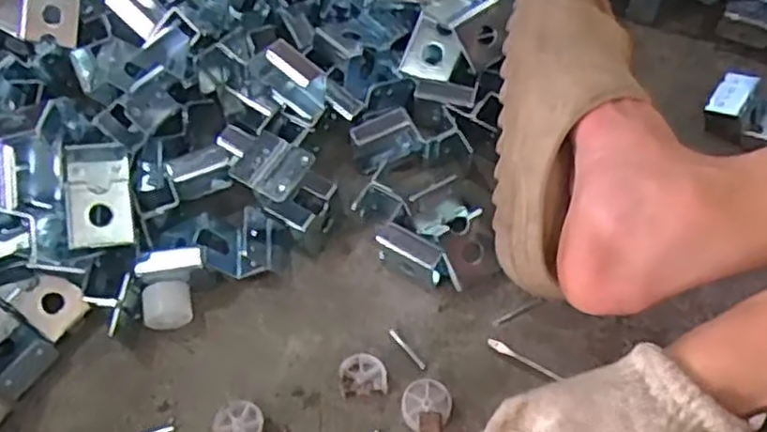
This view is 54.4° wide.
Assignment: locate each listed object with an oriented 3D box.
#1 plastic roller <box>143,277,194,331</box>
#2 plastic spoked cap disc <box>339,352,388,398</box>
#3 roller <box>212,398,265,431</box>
[{"bbox_3d":[-0.163,0.068,0.566,0.037,0.029,0.031,-11,62,-3],"label":"plastic roller"},{"bbox_3d":[-0.014,0.115,0.538,0.034,0.023,0.027,-7,62,-1],"label":"plastic spoked cap disc"},{"bbox_3d":[-0.100,0.149,0.521,0.033,0.024,0.035,-1,62,2],"label":"roller"}]

